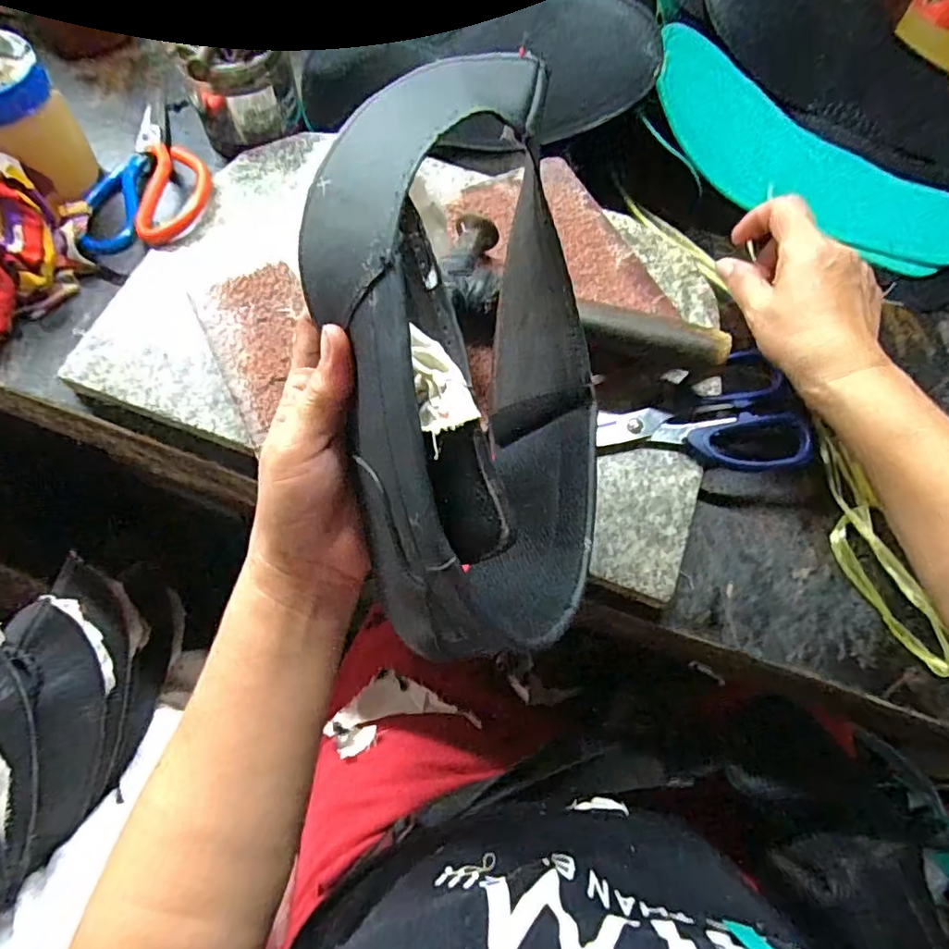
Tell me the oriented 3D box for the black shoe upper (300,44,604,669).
[{"bbox_3d":[0.002,-0.053,0.269,0.123,0.135,0.252,-13,70,-8],"label":"black shoe upper"}]

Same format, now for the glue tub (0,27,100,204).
[{"bbox_3d":[-0.317,-0.240,0.412,0.071,0.108,0.067,1,69,-2],"label":"glue tub"}]

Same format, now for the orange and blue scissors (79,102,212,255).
[{"bbox_3d":[-0.237,-0.231,0.446,0.085,0.012,0.153,3,67,8],"label":"orange and blue scissors"}]

